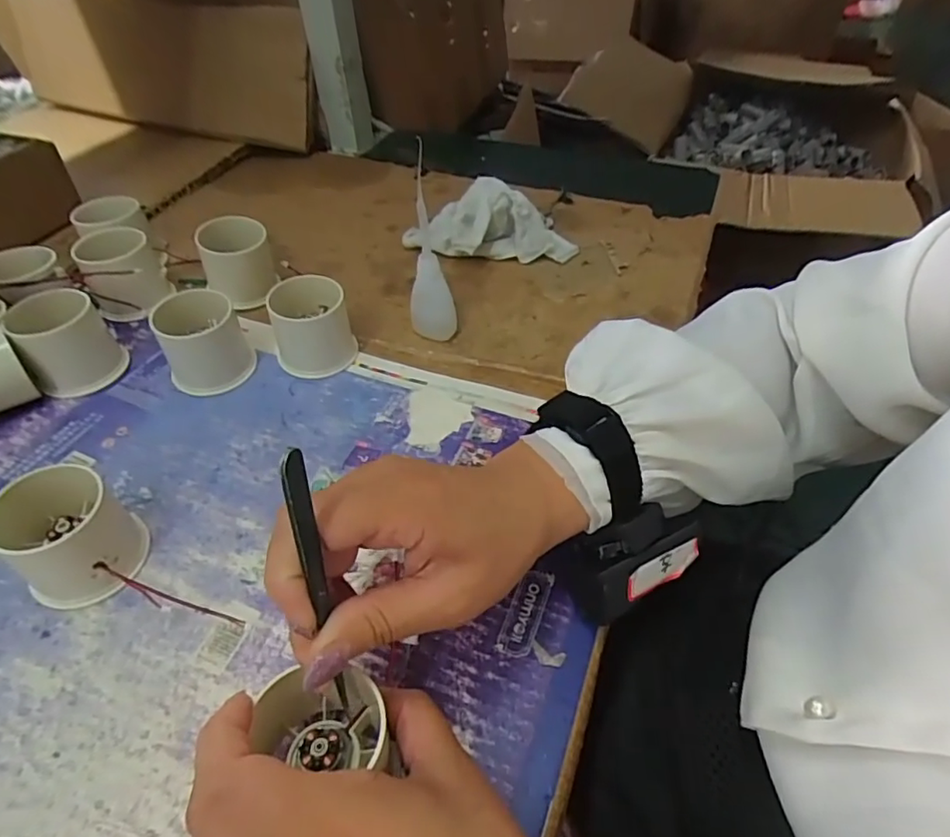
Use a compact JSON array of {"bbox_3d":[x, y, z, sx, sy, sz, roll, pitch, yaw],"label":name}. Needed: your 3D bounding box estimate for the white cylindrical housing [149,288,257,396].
[{"bbox_3d":[-0.186,-0.054,0.391,0.055,0.050,0.055,0,47,0],"label":"white cylindrical housing"}]

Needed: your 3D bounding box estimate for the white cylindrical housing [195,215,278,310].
[{"bbox_3d":[-0.183,-0.119,0.444,0.048,0.058,0.048,0,47,0],"label":"white cylindrical housing"}]

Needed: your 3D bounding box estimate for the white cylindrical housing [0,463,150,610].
[{"bbox_3d":[-0.203,0.059,0.287,0.061,0.047,0.054,29,54,24],"label":"white cylindrical housing"}]

